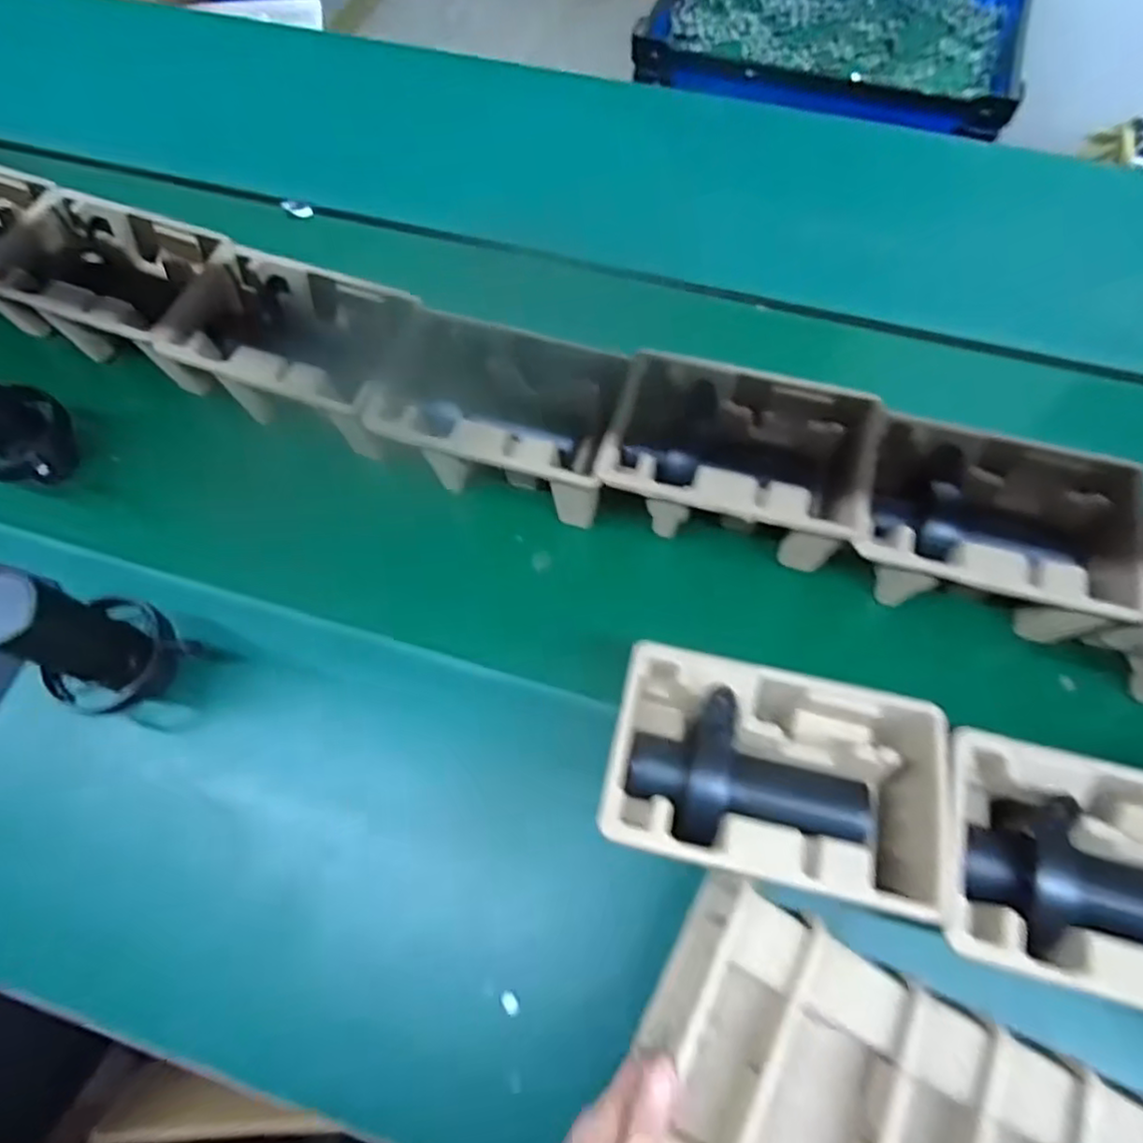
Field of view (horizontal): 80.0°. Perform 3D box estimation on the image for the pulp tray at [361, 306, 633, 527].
[{"bbox_3d":[-0.067,-0.145,0.651,0.213,0.113,0.133,14,68,8],"label":"pulp tray"}]

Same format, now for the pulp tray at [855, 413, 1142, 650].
[{"bbox_3d":[0.367,-0.030,0.603,0.240,0.099,0.154,15,68,8],"label":"pulp tray"}]

